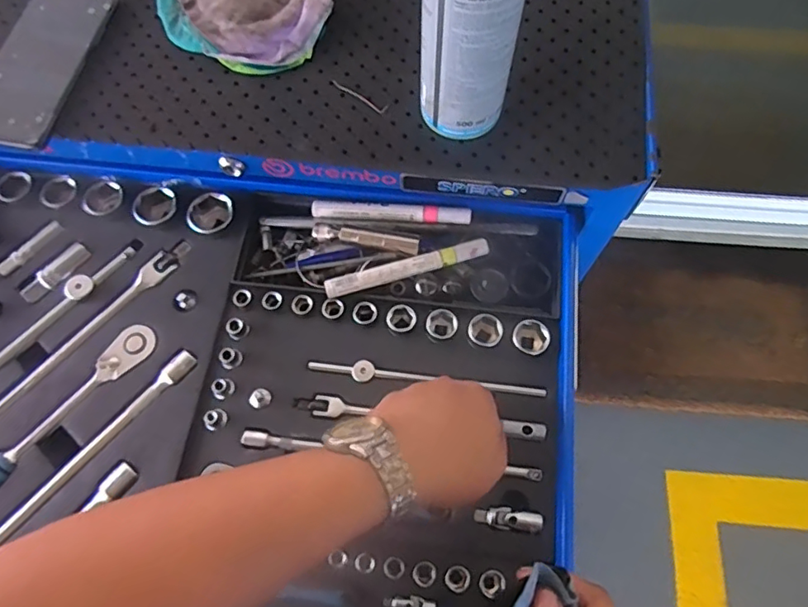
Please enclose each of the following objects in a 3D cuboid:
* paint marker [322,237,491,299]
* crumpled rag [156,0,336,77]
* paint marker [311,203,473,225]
[{"bbox_3d":[0.002,-0.031,0.467,0.142,0.016,0.017,-17,69,-5],"label":"paint marker"},{"bbox_3d":[-0.129,-0.270,0.473,0.154,0.025,0.157,-36,72,-12],"label":"crumpled rag"},{"bbox_3d":[-0.012,-0.081,0.487,0.141,0.013,0.011,5,69,3],"label":"paint marker"}]

